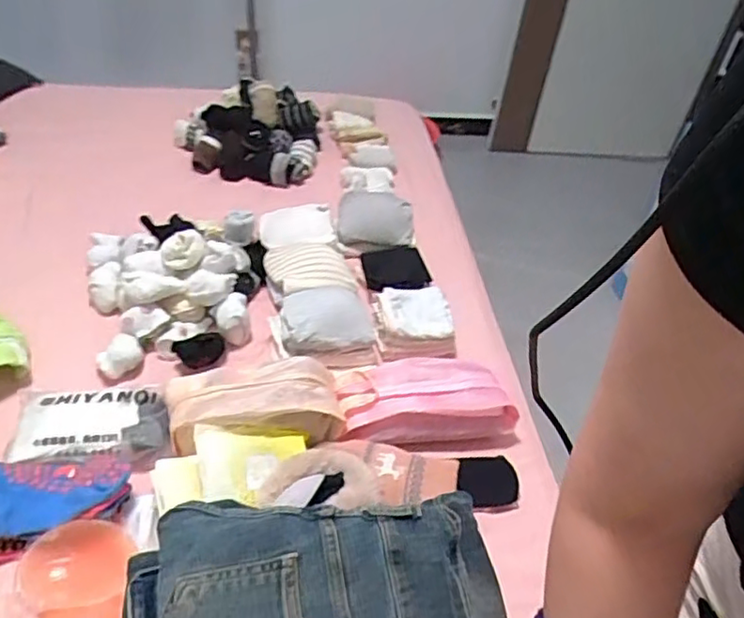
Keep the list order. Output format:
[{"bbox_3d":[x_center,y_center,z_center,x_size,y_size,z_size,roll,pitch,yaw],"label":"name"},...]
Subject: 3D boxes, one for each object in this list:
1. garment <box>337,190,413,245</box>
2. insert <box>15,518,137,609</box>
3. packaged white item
[{"bbox_3d":[0.001,-0.174,1.151,0.129,0.048,0.144,-2,43,-6],"label":"garment"},{"bbox_3d":[-0.327,0.283,0.697,0.115,0.033,0.082,-10,45,-15],"label":"insert"},{"bbox_3d":[-0.363,0.140,0.807,0.201,0.019,0.100,0,43,-4],"label":"packaged white item"}]

